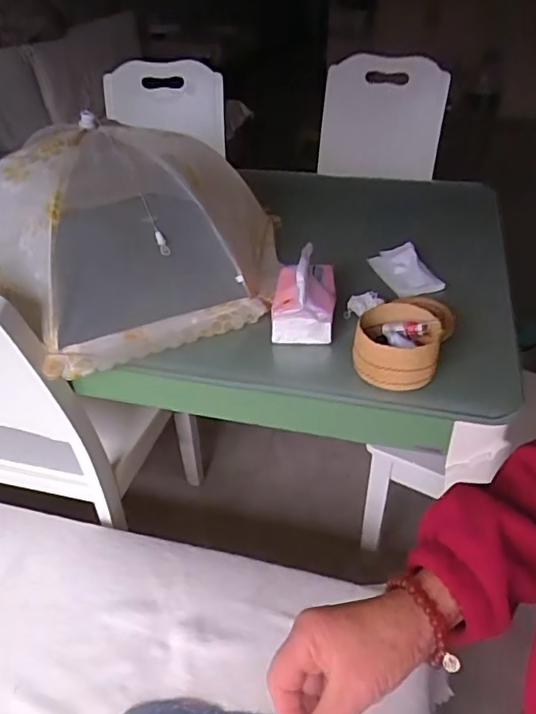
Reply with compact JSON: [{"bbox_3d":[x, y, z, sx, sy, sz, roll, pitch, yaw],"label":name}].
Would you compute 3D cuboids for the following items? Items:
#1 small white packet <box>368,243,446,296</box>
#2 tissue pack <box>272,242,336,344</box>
[{"bbox_3d":[0.233,-0.157,1.002,0.087,0.026,0.139,-9,38,-9],"label":"small white packet"},{"bbox_3d":[0.057,-0.098,0.867,0.089,0.090,0.136,5,38,8],"label":"tissue pack"}]

